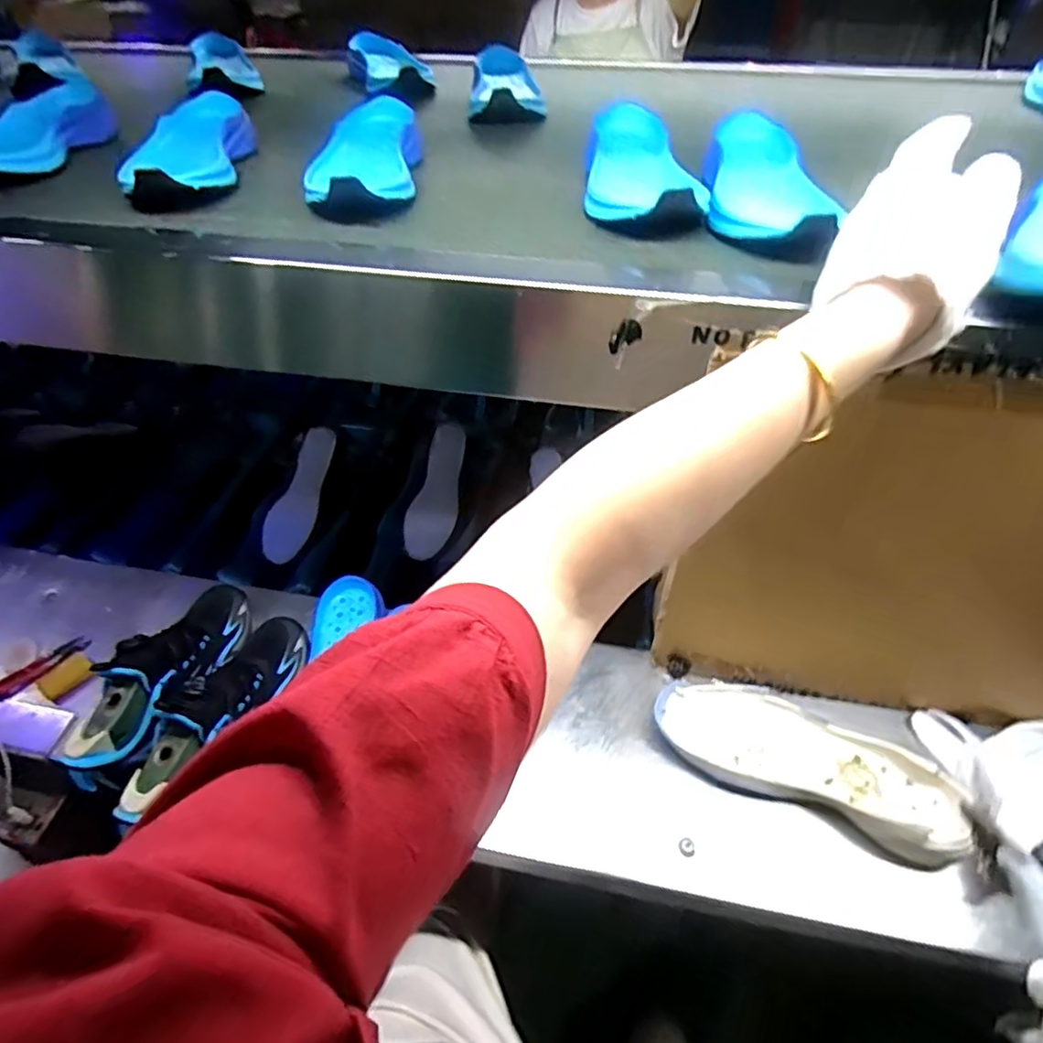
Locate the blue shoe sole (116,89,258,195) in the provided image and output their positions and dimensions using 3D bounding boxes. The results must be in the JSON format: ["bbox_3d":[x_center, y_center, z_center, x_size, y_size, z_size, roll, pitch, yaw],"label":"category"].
[{"bbox_3d":[-0.311,-0.353,0.576,0.079,0.037,0.218,-5,47,-6],"label":"blue shoe sole"}]

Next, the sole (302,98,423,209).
[{"bbox_3d":[-0.140,-0.341,0.563,0.087,0.036,0.240,0,47,-1],"label":"sole"}]

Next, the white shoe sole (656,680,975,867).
[{"bbox_3d":[0.273,0.230,0.592,0.284,0.038,0.104,21,50,17],"label":"white shoe sole"}]

